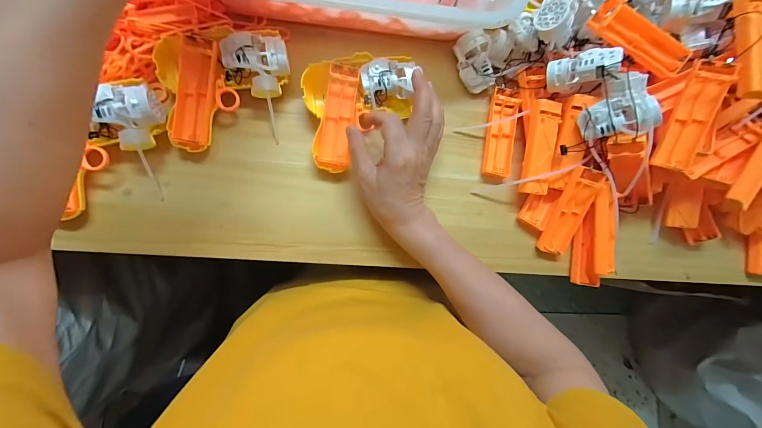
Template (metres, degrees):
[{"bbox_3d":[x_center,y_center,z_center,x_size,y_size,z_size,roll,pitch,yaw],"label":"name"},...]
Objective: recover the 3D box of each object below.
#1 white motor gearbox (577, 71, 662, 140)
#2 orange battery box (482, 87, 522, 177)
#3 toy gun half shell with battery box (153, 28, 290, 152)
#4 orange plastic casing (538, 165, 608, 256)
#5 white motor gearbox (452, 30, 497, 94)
[{"bbox_3d":[0.253,-0.118,0.343,0.030,0.067,0.066,-1,92,-50],"label":"white motor gearbox"},{"bbox_3d":[0.150,-0.103,0.399,0.034,0.019,0.109,8,84,-7],"label":"orange battery box"},{"bbox_3d":[-0.168,-0.136,0.344,0.133,0.033,0.120,-2,85,-8],"label":"toy gun half shell with battery box"},{"bbox_3d":[0.228,-0.002,0.385,0.037,0.019,0.107,15,110,-6],"label":"orange plastic casing"},{"bbox_3d":[0.117,-0.189,0.395,0.035,0.033,0.066,-19,88,-9],"label":"white motor gearbox"}]

